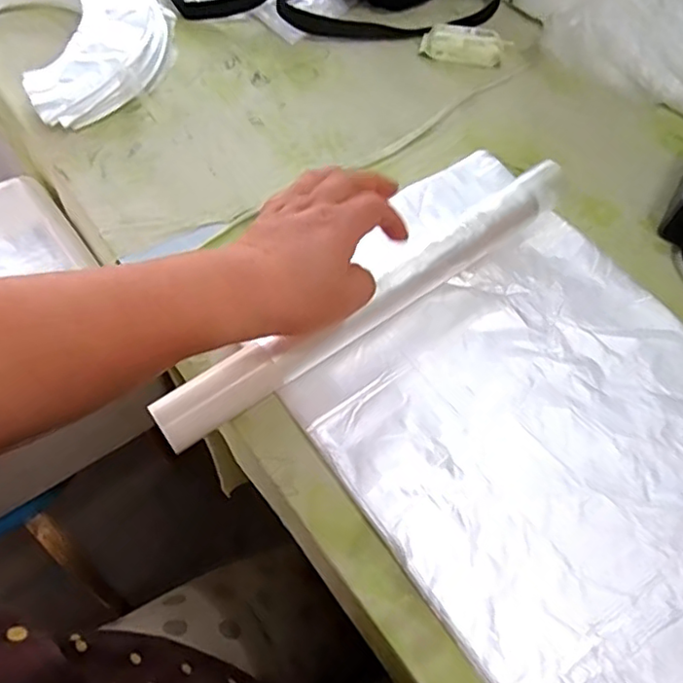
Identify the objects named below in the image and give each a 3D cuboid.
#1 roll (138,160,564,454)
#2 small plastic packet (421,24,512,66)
[{"bbox_3d":[0.032,-0.038,0.491,0.391,0.036,0.034,-33,65,-16],"label":"roll"},{"bbox_3d":[0.141,-0.338,0.695,0.097,0.021,0.042,9,57,2],"label":"small plastic packet"}]

